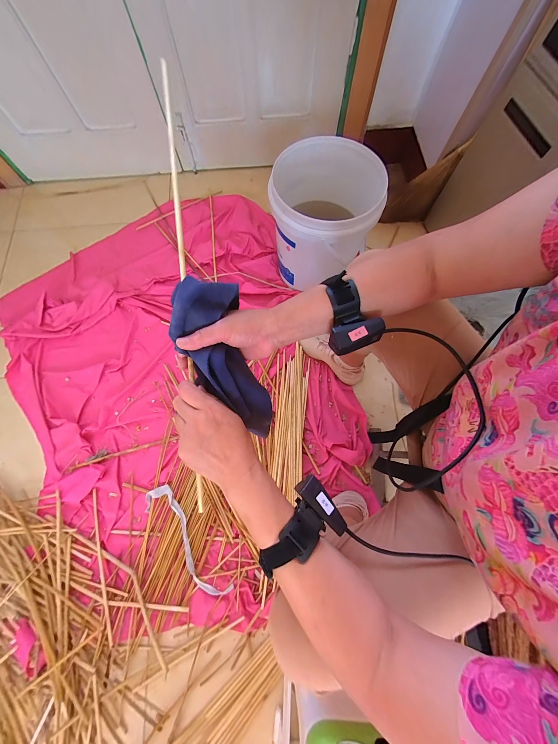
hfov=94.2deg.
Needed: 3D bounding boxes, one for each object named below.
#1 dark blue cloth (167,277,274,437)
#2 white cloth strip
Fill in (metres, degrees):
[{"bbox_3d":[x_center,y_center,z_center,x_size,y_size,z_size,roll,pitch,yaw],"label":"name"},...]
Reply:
[{"bbox_3d":[-0.065,-0.014,0.334,0.090,0.052,0.220,-26,104,-6],"label":"dark blue cloth"},{"bbox_3d":[-0.240,0.436,0.666,0.080,0.023,0.318,-40,78,-10],"label":"white cloth strip"}]

